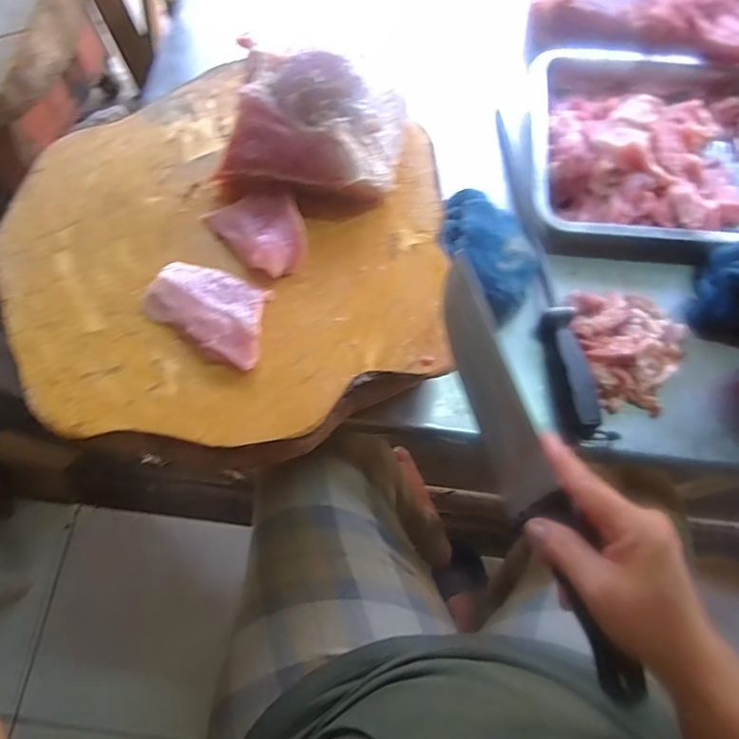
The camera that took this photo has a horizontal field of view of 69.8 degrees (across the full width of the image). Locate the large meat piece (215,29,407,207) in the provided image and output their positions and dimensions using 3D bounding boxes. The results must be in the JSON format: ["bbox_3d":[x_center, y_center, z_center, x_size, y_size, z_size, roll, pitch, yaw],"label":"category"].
[{"bbox_3d":[-0.048,-0.213,0.476,0.154,0.083,0.107,10,71,2],"label":"large meat piece"}]

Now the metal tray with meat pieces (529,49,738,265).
[{"bbox_3d":[0.350,-0.262,0.628,0.327,0.052,0.288,5,71,0],"label":"metal tray with meat pieces"}]

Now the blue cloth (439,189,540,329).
[{"bbox_3d":[0.130,-0.130,0.556,0.091,0.034,0.161,-21,73,-8],"label":"blue cloth"}]

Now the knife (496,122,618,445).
[{"bbox_3d":[0.181,-0.121,0.563,0.048,0.023,0.399,-10,72,-5],"label":"knife"}]

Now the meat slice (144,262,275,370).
[{"bbox_3d":[-0.136,-0.049,0.442,0.106,0.014,0.072,19,72,5],"label":"meat slice"}]

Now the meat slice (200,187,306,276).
[{"bbox_3d":[-0.097,-0.121,0.466,0.076,0.028,0.087,-20,73,-8],"label":"meat slice"}]

